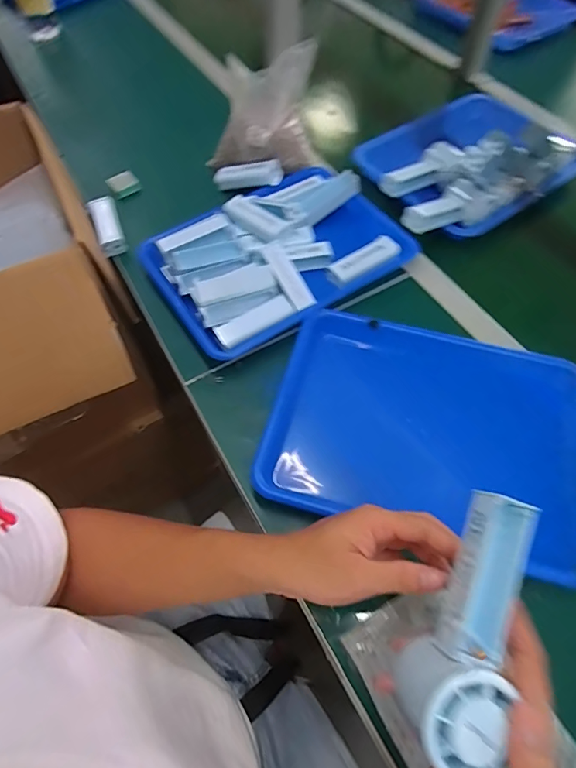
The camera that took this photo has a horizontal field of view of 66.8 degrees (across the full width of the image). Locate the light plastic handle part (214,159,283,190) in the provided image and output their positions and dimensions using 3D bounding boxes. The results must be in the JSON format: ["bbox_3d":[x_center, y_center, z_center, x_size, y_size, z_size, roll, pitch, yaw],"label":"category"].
[{"bbox_3d":[-0.066,-0.328,0.689,0.109,0.029,0.028,6,57,25],"label":"light plastic handle part"}]

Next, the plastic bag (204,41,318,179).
[{"bbox_3d":[-0.041,-0.407,0.665,0.168,0.141,0.099,-5,59,-2],"label":"plastic bag"}]

